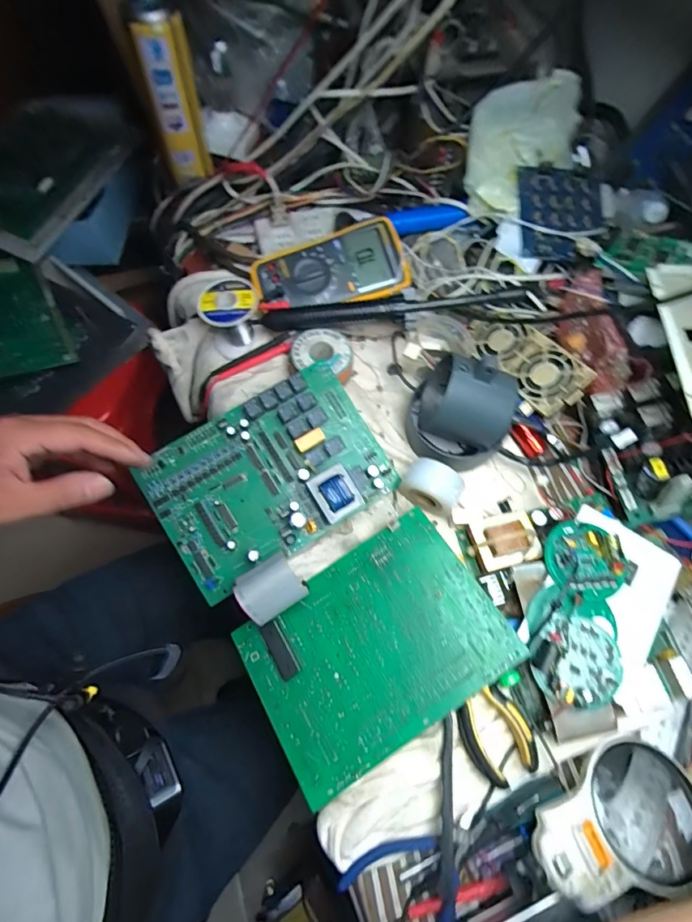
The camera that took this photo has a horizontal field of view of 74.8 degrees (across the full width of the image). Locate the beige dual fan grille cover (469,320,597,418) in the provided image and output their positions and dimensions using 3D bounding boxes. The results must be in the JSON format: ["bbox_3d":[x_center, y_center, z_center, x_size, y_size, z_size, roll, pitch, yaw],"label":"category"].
[{"bbox_3d":[0.201,-0.115,0.505,0.064,0.020,0.141,-37,61,9],"label":"beige dual fan grille cover"}]

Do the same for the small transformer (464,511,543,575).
[{"bbox_3d":[0.154,0.080,0.450,0.061,0.043,0.051,-14,70,-8],"label":"small transformer"}]

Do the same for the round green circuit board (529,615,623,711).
[{"bbox_3d":[0.195,0.170,0.384,0.068,0.020,0.069,1,69,-2],"label":"round green circuit board"}]

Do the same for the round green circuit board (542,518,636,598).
[{"bbox_3d":[0.219,0.087,0.409,0.072,0.022,0.069,1,69,-2],"label":"round green circuit board"}]

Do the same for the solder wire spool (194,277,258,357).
[{"bbox_3d":[-0.130,-0.163,0.517,0.064,0.064,0.057,-10,70,-6],"label":"solder wire spool"}]

